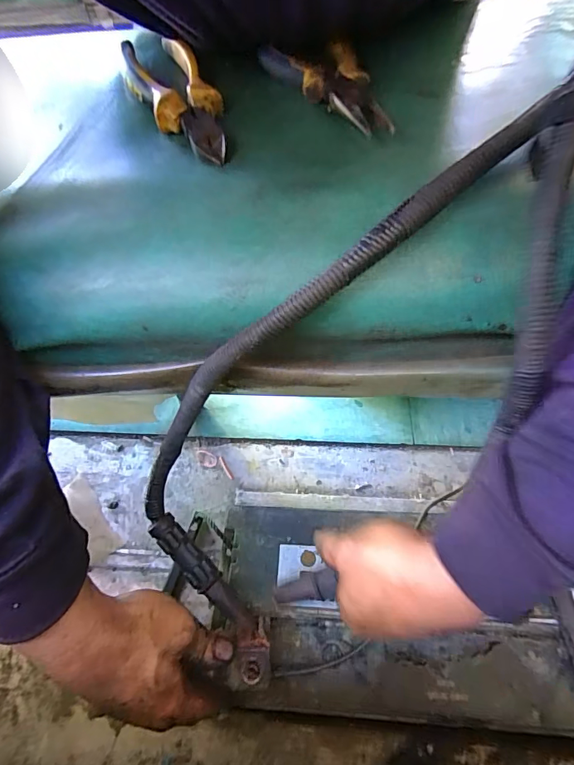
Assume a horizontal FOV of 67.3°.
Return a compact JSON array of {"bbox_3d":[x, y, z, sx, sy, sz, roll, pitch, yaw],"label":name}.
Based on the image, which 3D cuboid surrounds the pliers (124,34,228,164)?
[{"bbox_3d":[-0.074,-0.197,0.295,0.045,0.024,0.146,-25,56,-10],"label":"pliers"}]

